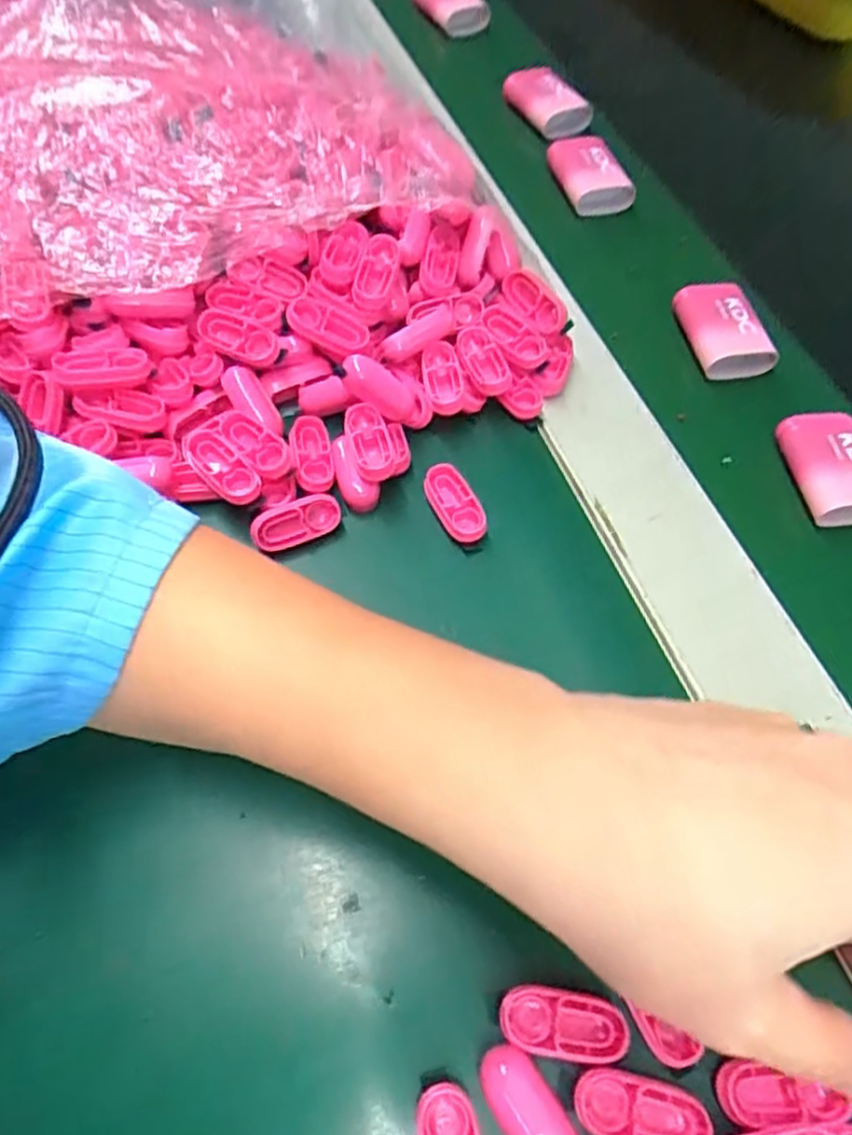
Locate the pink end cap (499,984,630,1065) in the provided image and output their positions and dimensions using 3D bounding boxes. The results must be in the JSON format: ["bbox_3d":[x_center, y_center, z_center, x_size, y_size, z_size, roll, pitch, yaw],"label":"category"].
[{"bbox_3d":[0.038,0.124,0.197,0.034,0.004,0.016,10,60,2],"label":"pink end cap"}]

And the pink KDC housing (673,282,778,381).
[{"bbox_3d":[0.140,-0.113,0.345,0.037,0.013,0.049,-10,61,-9],"label":"pink KDC housing"}]

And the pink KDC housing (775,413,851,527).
[{"bbox_3d":[0.171,-0.043,0.307,0.036,0.014,0.049,-6,60,-7],"label":"pink KDC housing"}]

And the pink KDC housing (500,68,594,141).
[{"bbox_3d":[0.074,-0.282,0.438,0.036,0.020,0.046,-21,63,-15],"label":"pink KDC housing"}]

